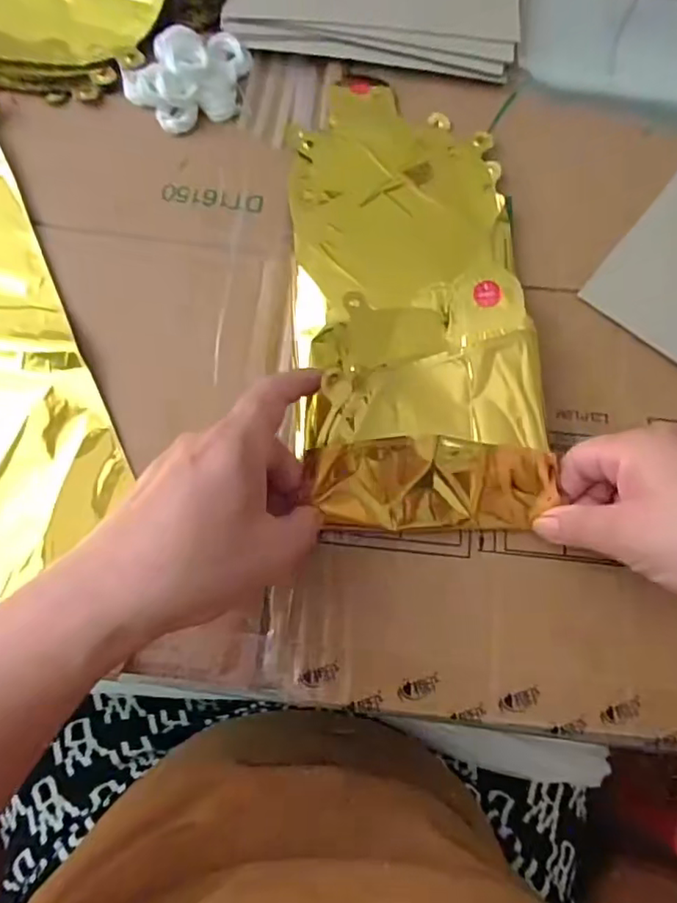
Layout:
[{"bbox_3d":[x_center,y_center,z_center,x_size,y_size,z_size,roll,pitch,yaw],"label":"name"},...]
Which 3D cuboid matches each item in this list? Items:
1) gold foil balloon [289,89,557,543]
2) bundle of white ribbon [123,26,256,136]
[{"bbox_3d":[0.040,-0.098,0.343,0.130,0.033,0.288,-4,70,-2],"label":"gold foil balloon"},{"bbox_3d":[-0.093,-0.240,0.371,0.081,0.024,0.055,-24,76,-8],"label":"bundle of white ribbon"}]

